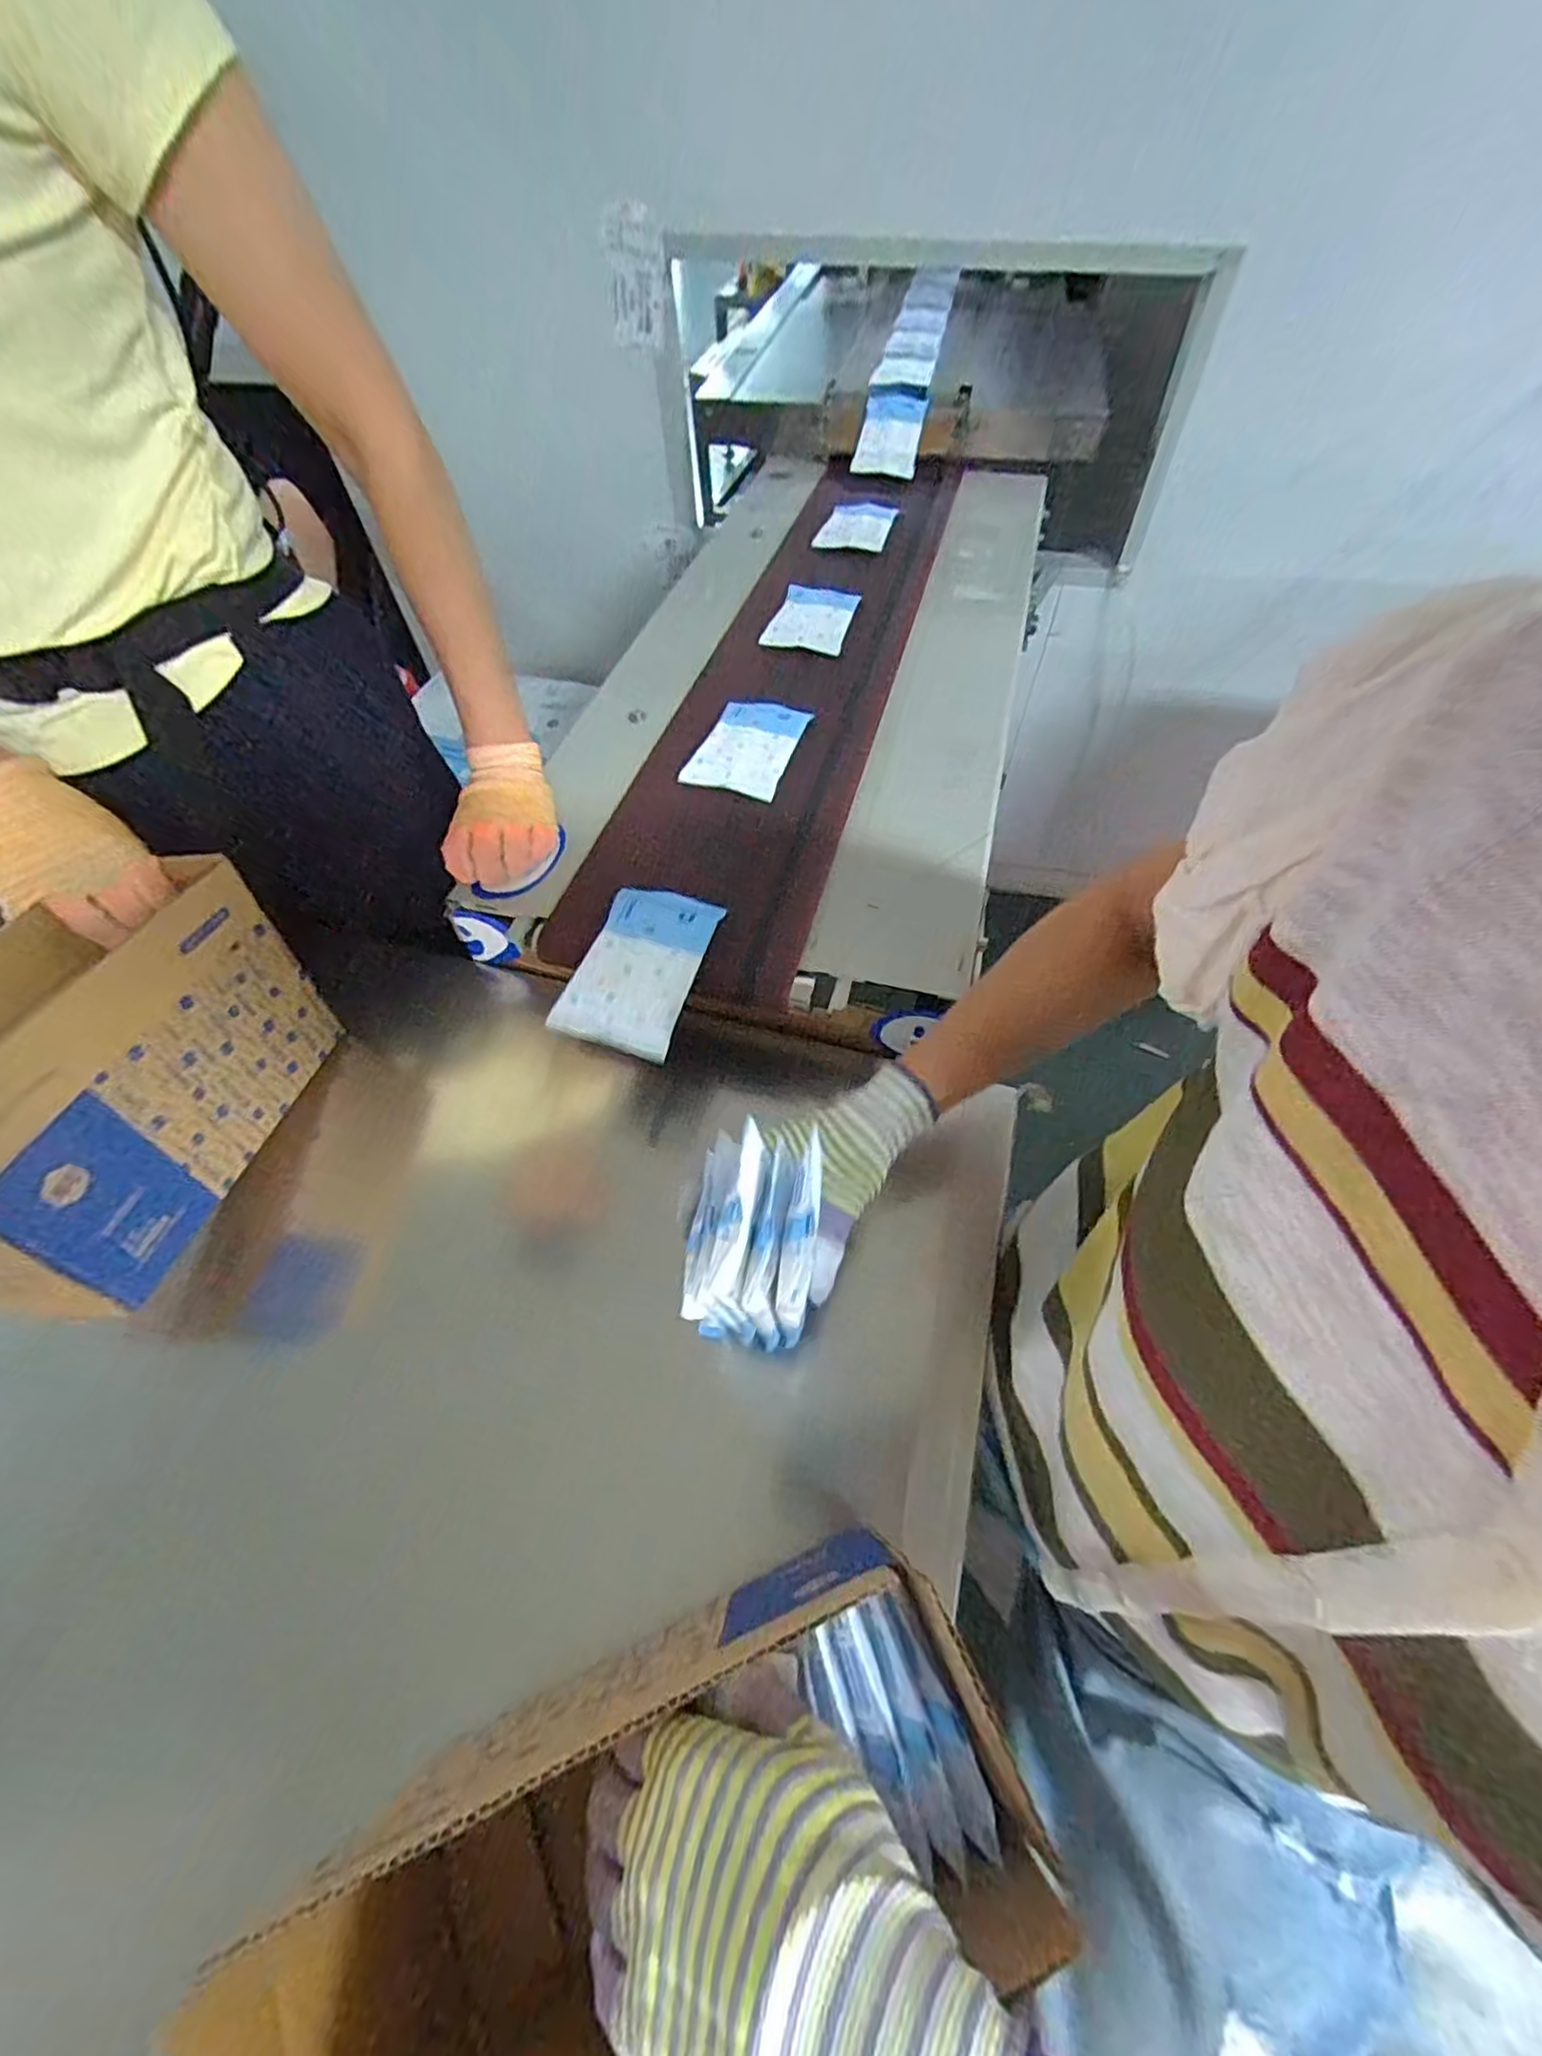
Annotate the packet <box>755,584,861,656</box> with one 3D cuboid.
[{"bbox_3d":[0.048,-0.461,0.790,0.088,0.021,0.127,15,59,11],"label":"packet"}]

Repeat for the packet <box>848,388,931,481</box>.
[{"bbox_3d":[0.170,-0.854,1.005,0.093,0.028,0.141,15,91,18],"label":"packet"}]

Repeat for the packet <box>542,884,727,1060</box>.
[{"bbox_3d":[-0.092,-0.045,0.507,0.080,0.021,0.132,14,59,10],"label":"packet"}]

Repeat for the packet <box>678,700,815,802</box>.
[{"bbox_3d":[-0.019,-0.263,0.653,0.085,0.015,0.133,15,59,11],"label":"packet"}]

